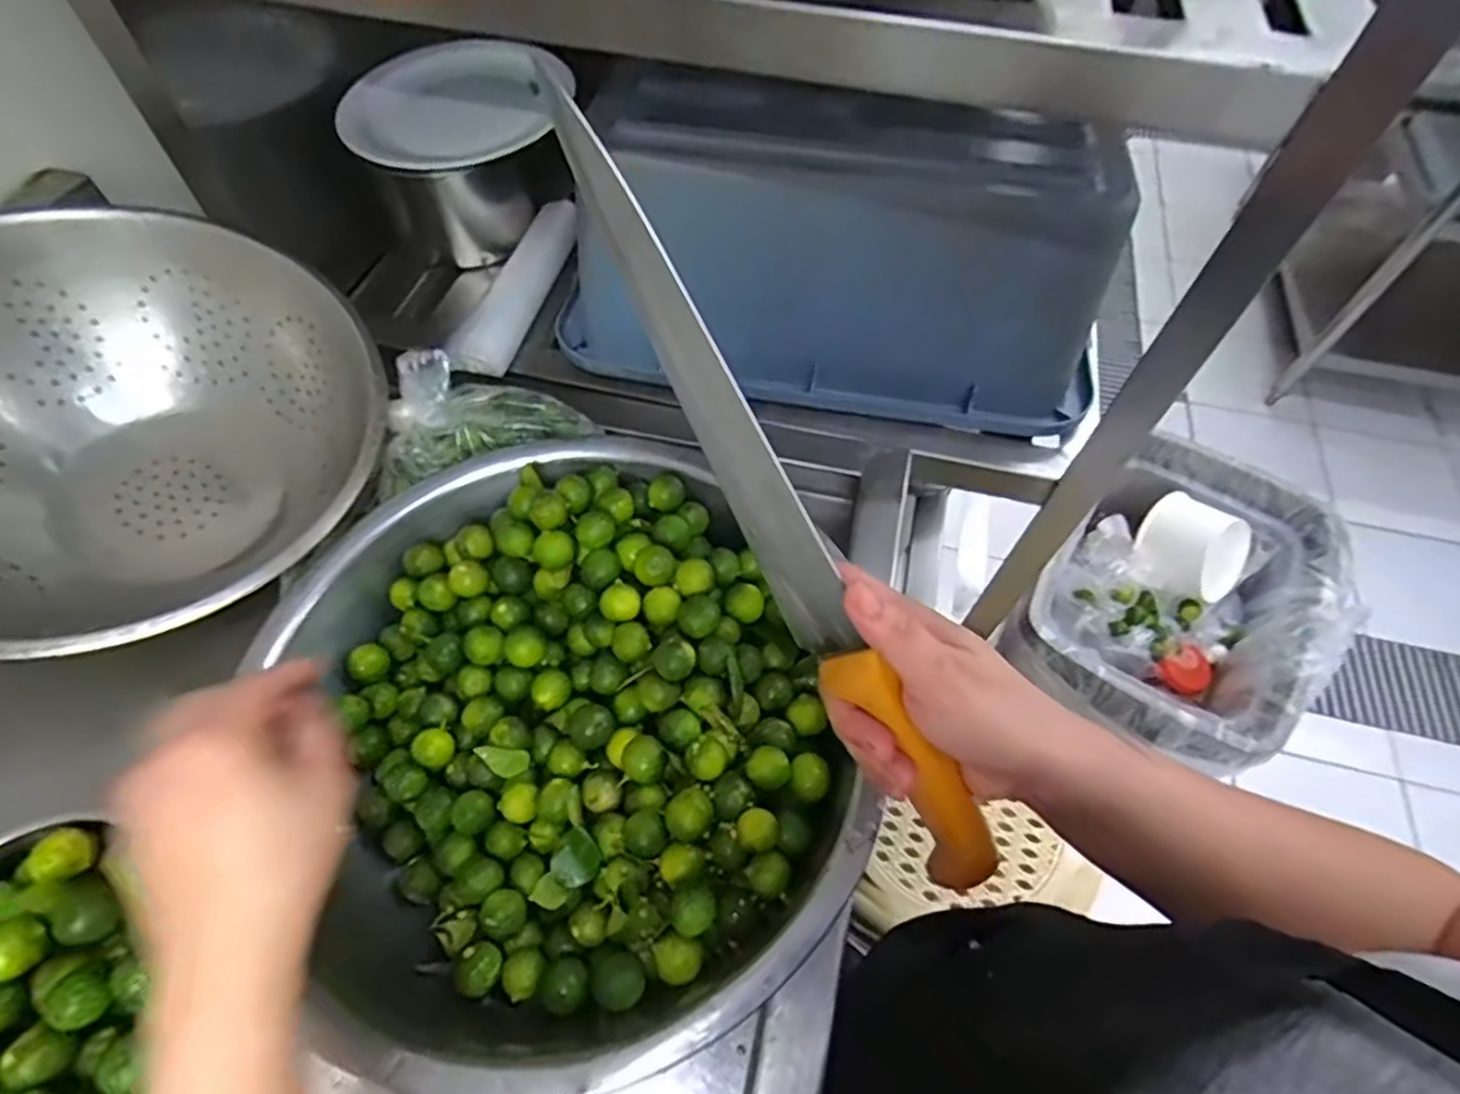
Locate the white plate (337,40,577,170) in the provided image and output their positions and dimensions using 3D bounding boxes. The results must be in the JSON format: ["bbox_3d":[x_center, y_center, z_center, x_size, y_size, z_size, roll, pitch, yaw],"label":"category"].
[{"bbox_3d":[-0.273,-0.461,0.721,0.214,0.025,0.242,-8,58,-5],"label":"white plate"}]

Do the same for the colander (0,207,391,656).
[{"bbox_3d":[-0.420,-0.075,0.482,0.306,0.161,0.315,38,58,-10],"label":"colander"}]

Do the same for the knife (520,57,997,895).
[{"bbox_3d":[0.024,0.004,0.287,0.016,0.048,0.363,-36,107,-20],"label":"knife"}]

